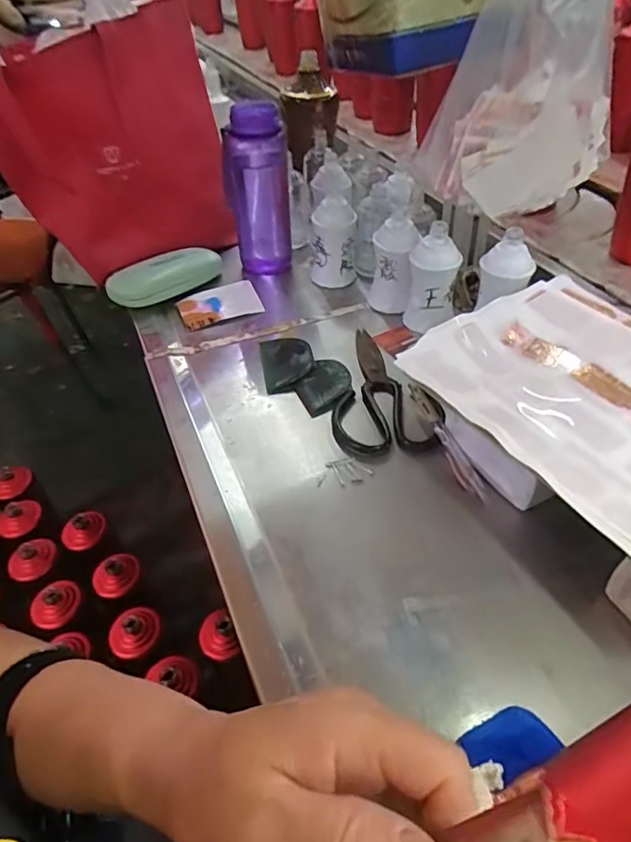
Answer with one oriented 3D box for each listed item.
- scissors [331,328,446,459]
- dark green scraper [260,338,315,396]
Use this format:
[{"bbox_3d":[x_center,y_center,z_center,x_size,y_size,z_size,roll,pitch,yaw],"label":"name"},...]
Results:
[{"bbox_3d":[0.062,-0.038,0.564,0.100,0.018,0.189,-7,44,-2],"label":"scissors"},{"bbox_3d":[-0.031,-0.066,0.602,0.054,0.012,0.092,-9,44,-4],"label":"dark green scraper"}]

